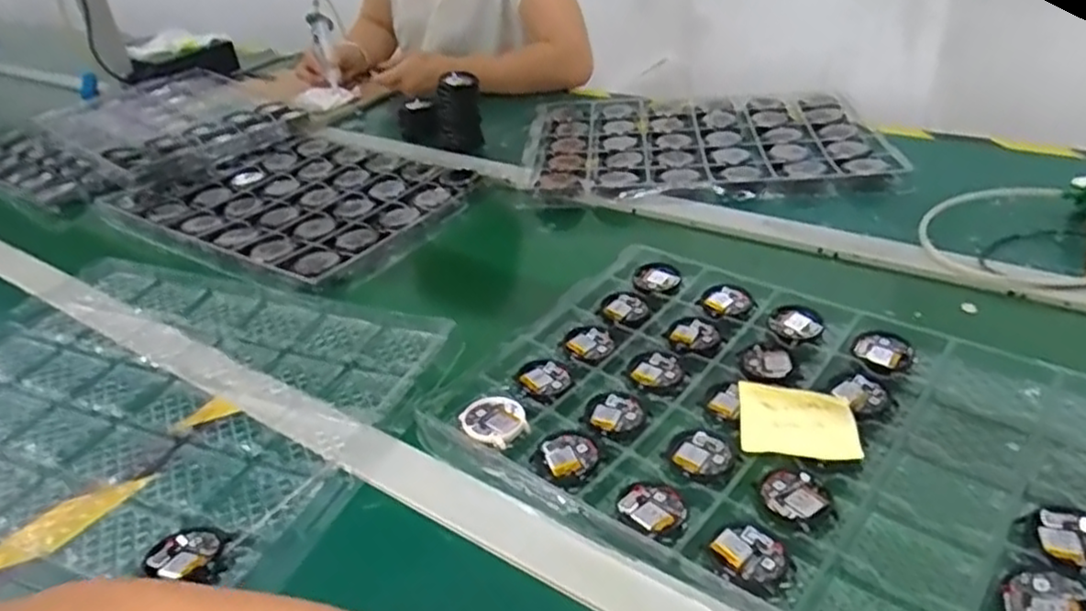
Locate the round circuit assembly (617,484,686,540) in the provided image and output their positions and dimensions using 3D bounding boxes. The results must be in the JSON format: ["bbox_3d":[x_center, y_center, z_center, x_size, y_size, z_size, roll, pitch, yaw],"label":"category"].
[{"bbox_3d":[0.070,0.126,0.449,0.037,0.004,0.039,-4,34,3],"label":"round circuit assembly"}]

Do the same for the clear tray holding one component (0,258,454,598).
[{"bbox_3d":[-0.334,0.063,0.600,0.479,0.020,0.308,8,37,20],"label":"clear tray holding one component"}]

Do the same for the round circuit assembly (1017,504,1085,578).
[{"bbox_3d":[0.301,0.133,0.409,0.042,0.010,0.047,-3,35,6],"label":"round circuit assembly"}]

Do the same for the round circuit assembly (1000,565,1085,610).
[{"bbox_3d":[0.264,0.155,0.374,0.041,0.010,0.041,-4,34,3],"label":"round circuit assembly"}]

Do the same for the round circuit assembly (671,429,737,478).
[{"bbox_3d":[0.108,0.102,0.491,0.039,0.005,0.043,-15,35,-12],"label":"round circuit assembly"}]

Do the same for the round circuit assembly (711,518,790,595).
[{"bbox_3d":[0.120,0.144,0.414,0.040,0.005,0.043,-4,34,3],"label":"round circuit assembly"}]

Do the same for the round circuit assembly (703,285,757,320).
[{"bbox_3d":[0.162,-0.004,0.632,0.043,0.004,0.051,-4,34,3],"label":"round circuit assembly"}]

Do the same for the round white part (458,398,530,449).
[{"bbox_3d":[-0.034,0.083,0.528,0.045,0.008,0.048,-4,34,3],"label":"round white part"}]

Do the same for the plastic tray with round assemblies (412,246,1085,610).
[{"bbox_3d":[0.166,0.079,0.499,0.429,0.019,0.299,21,43,34],"label":"plastic tray with round assemblies"}]

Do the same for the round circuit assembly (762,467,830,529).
[{"bbox_3d":[0.157,0.120,0.453,0.039,0.004,0.043,-16,35,-13],"label":"round circuit assembly"}]

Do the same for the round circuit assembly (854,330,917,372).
[{"bbox_3d":[0.264,0.035,0.558,0.041,0.006,0.042,12,38,25],"label":"round circuit assembly"}]

